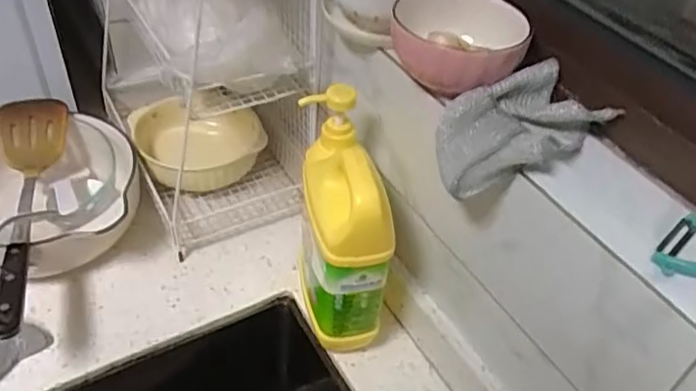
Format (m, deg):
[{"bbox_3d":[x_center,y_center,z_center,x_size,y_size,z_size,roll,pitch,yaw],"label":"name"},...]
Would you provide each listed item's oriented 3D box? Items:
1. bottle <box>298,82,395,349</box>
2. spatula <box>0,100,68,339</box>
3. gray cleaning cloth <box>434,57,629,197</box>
[{"bbox_3d":[-0.011,0.028,0.610,0.059,0.209,0.142,-9,45,-15],"label":"bottle"},{"bbox_3d":[-0.356,0.015,0.672,0.077,0.058,0.348,-7,45,-13],"label":"spatula"},{"bbox_3d":[0.135,-0.048,0.494,0.123,0.057,0.084,-20,49,-24],"label":"gray cleaning cloth"}]

